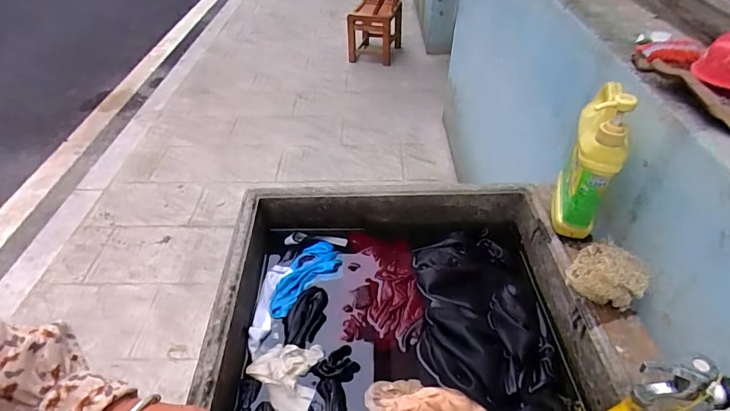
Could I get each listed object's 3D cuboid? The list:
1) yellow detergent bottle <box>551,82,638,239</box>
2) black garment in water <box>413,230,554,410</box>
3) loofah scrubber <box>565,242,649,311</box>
[{"bbox_3d":[0.340,-0.069,0.669,0.075,0.222,0.125,22,43,17],"label":"yellow detergent bottle"},{"bbox_3d":[0.179,0.179,0.692,0.197,0.047,0.384,5,40,-2],"label":"black garment in water"},{"bbox_3d":[0.335,0.096,0.613,0.093,0.064,0.069,34,47,28],"label":"loofah scrubber"}]

